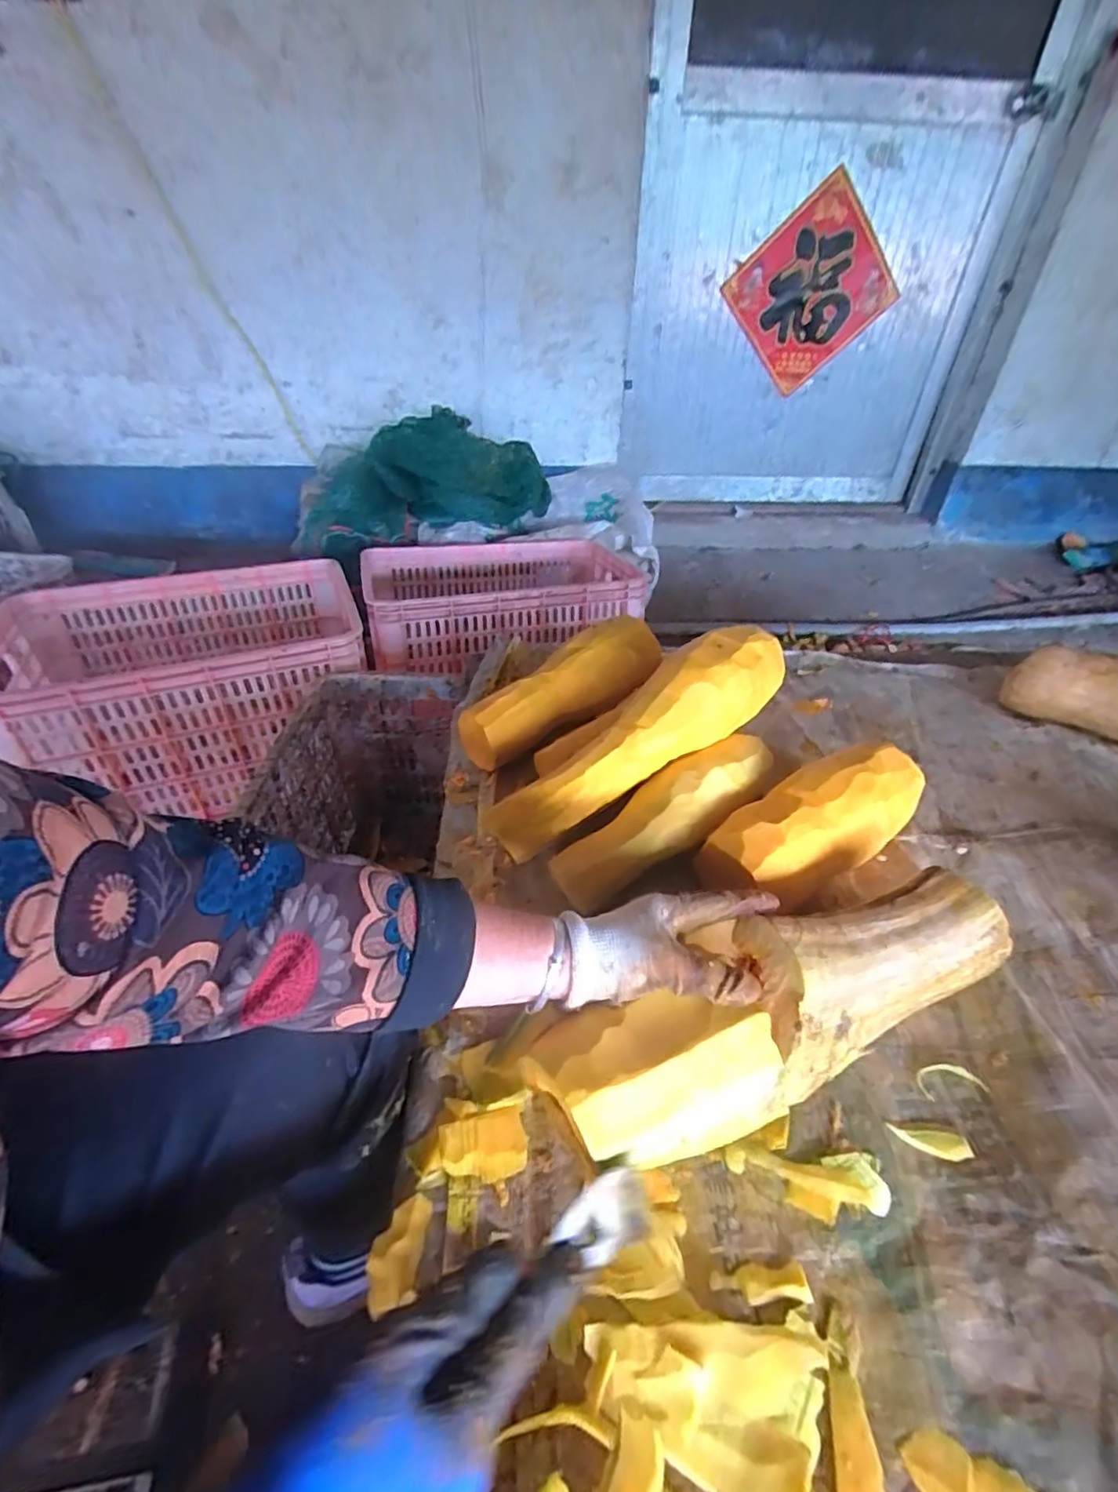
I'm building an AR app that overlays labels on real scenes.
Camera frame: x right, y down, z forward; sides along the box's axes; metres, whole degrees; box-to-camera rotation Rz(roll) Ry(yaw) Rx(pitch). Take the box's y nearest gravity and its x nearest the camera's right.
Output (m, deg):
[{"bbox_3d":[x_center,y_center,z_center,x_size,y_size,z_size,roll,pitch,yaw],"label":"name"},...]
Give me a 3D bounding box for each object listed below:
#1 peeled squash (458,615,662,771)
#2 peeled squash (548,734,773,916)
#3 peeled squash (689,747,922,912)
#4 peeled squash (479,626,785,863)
[{"bbox_3d":[0.005,-0.070,0.727,0.269,0.089,0.082,-22,46,-25],"label":"peeled squash"},{"bbox_3d":[0.112,0.062,0.581,0.267,0.066,0.073,-24,47,-26],"label":"peeled squash"},{"bbox_3d":[0.245,0.083,0.579,0.249,0.091,0.102,-23,46,-25],"label":"peeled squash"},{"bbox_3d":[0.090,-0.010,0.611,0.364,0.079,0.080,-35,50,-11],"label":"peeled squash"}]

